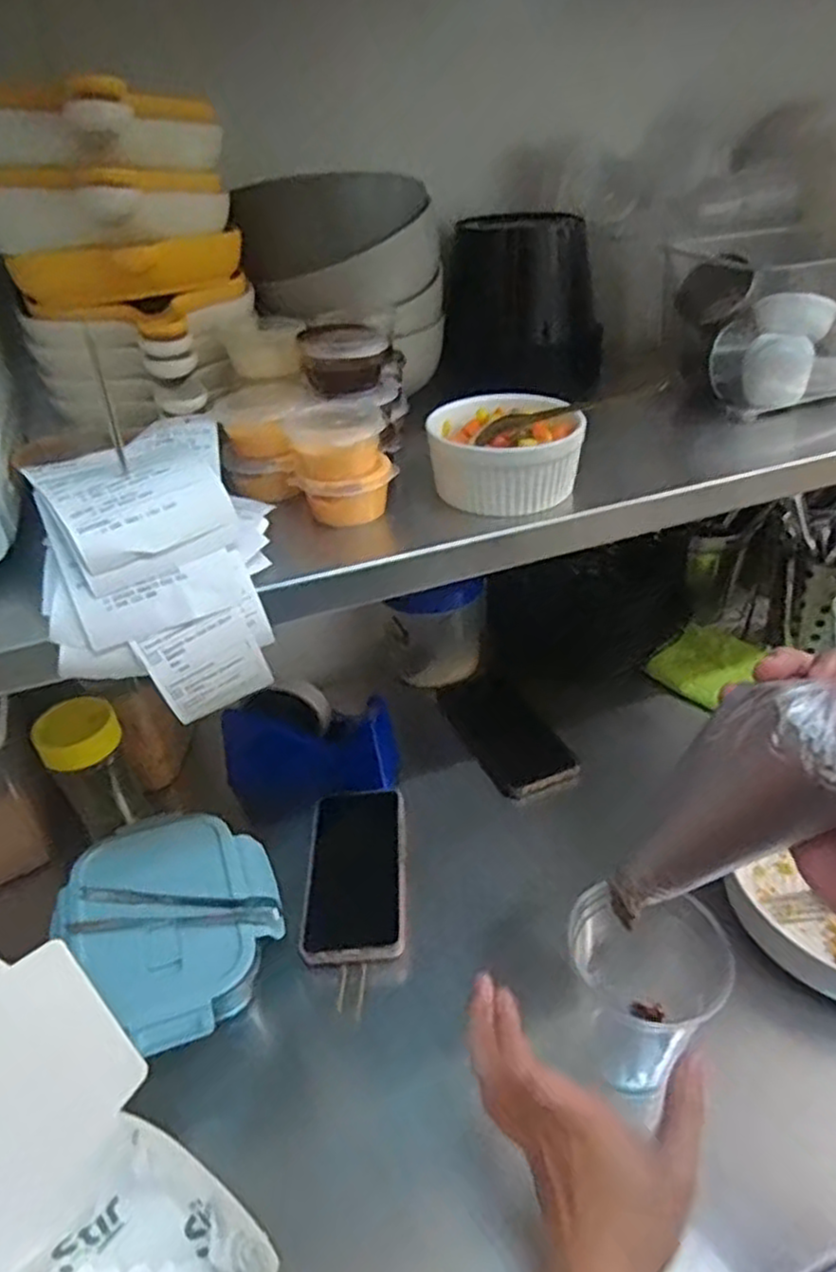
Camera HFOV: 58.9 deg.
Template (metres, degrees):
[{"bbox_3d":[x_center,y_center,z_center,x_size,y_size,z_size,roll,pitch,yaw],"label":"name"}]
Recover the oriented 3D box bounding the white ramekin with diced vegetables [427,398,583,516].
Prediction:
[{"bbox_3d":[0.056,-0.121,0.489,0.100,0.050,0.092,0,36,5],"label":"white ramekin with diced vegetables"}]

